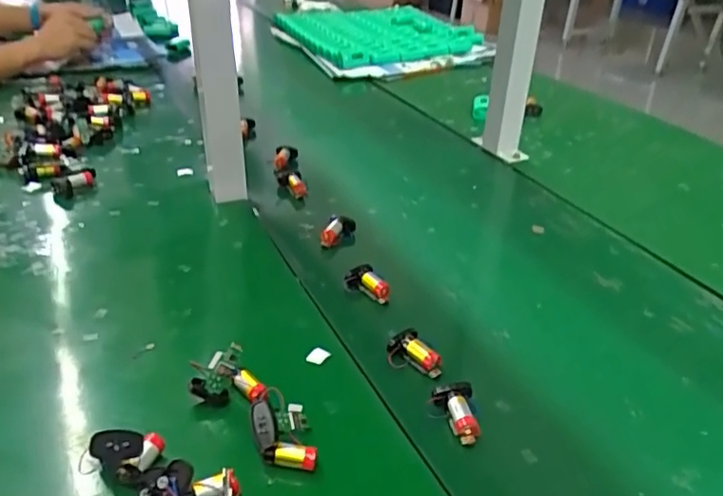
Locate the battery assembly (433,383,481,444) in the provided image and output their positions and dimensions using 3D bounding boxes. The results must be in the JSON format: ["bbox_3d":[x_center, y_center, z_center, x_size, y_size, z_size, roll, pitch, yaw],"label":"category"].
[{"bbox_3d":[0.077,0.131,0.482,0.031,0.020,0.047,-3,32,-9],"label":"battery assembly"}]

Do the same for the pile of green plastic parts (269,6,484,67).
[{"bbox_3d":[0.031,-0.571,1.583,0.405,0.049,0.525,-12,33,-17],"label":"pile of green plastic parts"}]

